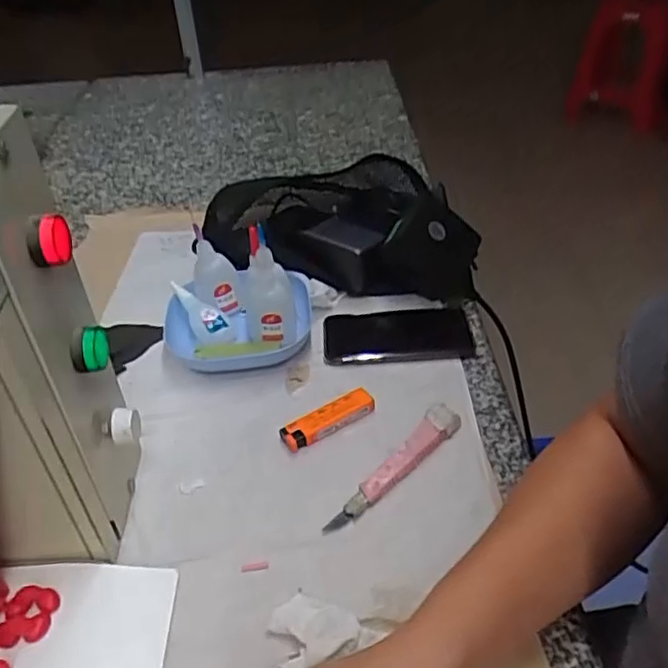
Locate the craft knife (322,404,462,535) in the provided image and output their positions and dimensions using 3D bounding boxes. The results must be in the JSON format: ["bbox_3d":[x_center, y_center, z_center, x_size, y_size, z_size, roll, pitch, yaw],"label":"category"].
[{"bbox_3d":[0.048,0.101,0.495,0.026,0.015,0.142,27,47,32],"label":"craft knife"}]

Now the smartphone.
[{"bbox_3d":[0.059,-0.001,0.620,0.135,0.009,0.073,-1,38,2],"label":"smartphone"}]

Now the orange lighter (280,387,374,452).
[{"bbox_3d":[-0.005,0.070,0.539,0.081,0.016,0.023,-22,42,-23],"label":"orange lighter"}]

